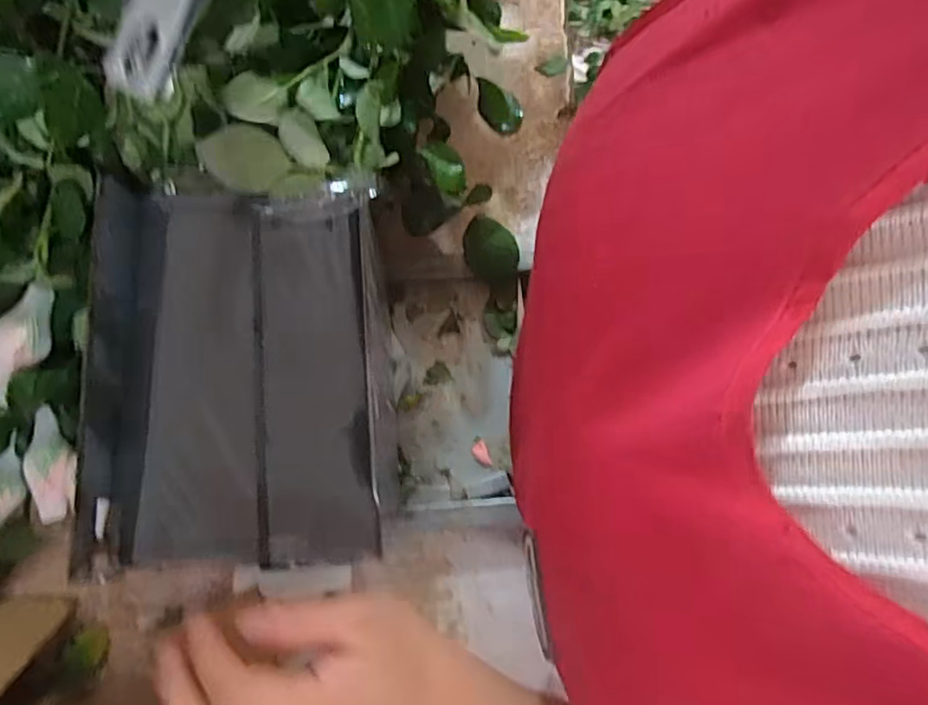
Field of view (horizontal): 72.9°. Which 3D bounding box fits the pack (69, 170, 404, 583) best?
[{"bbox_3d":[-0.127,0.006,0.359,0.160,0.028,0.219,-5,75,-2],"label":"pack"}]

